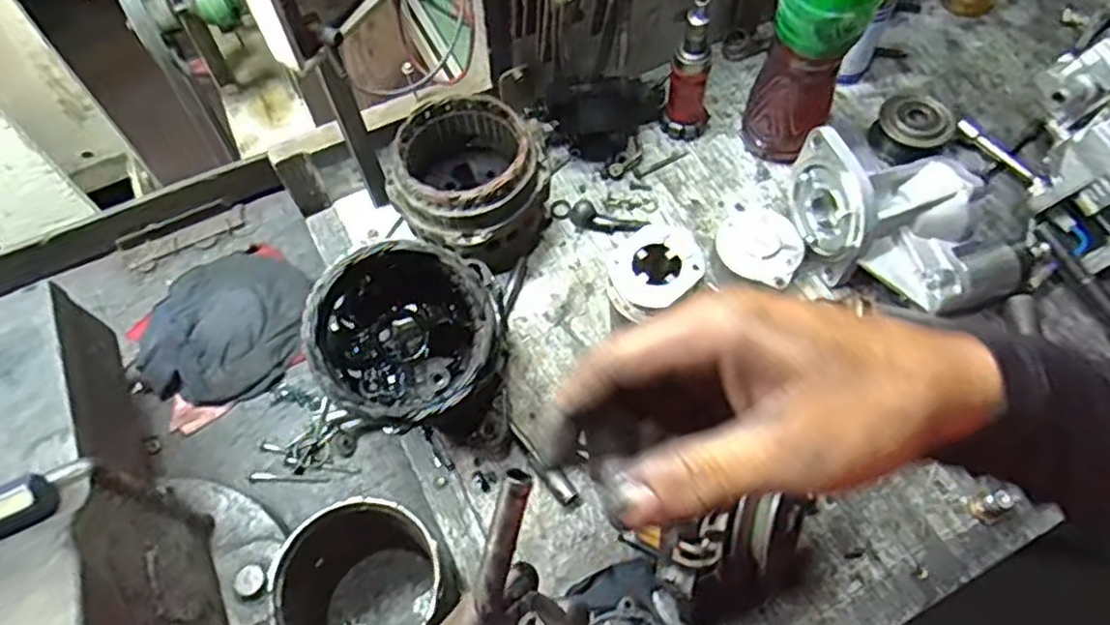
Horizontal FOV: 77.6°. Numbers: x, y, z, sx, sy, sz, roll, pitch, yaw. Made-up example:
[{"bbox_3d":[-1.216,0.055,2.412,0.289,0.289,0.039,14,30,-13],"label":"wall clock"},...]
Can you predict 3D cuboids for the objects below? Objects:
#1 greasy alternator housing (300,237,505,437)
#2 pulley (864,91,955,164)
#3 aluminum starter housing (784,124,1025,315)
[{"bbox_3d":[-0.109,0.022,0.521,0.138,0.110,0.138,1,83,-13],"label":"greasy alternator housing"},{"bbox_3d":[0.363,-0.186,0.704,0.071,0.041,0.063,32,66,18],"label":"pulley"},{"bbox_3d":[0.303,-0.075,0.607,0.213,0.105,0.101,34,66,19],"label":"aluminum starter housing"}]

